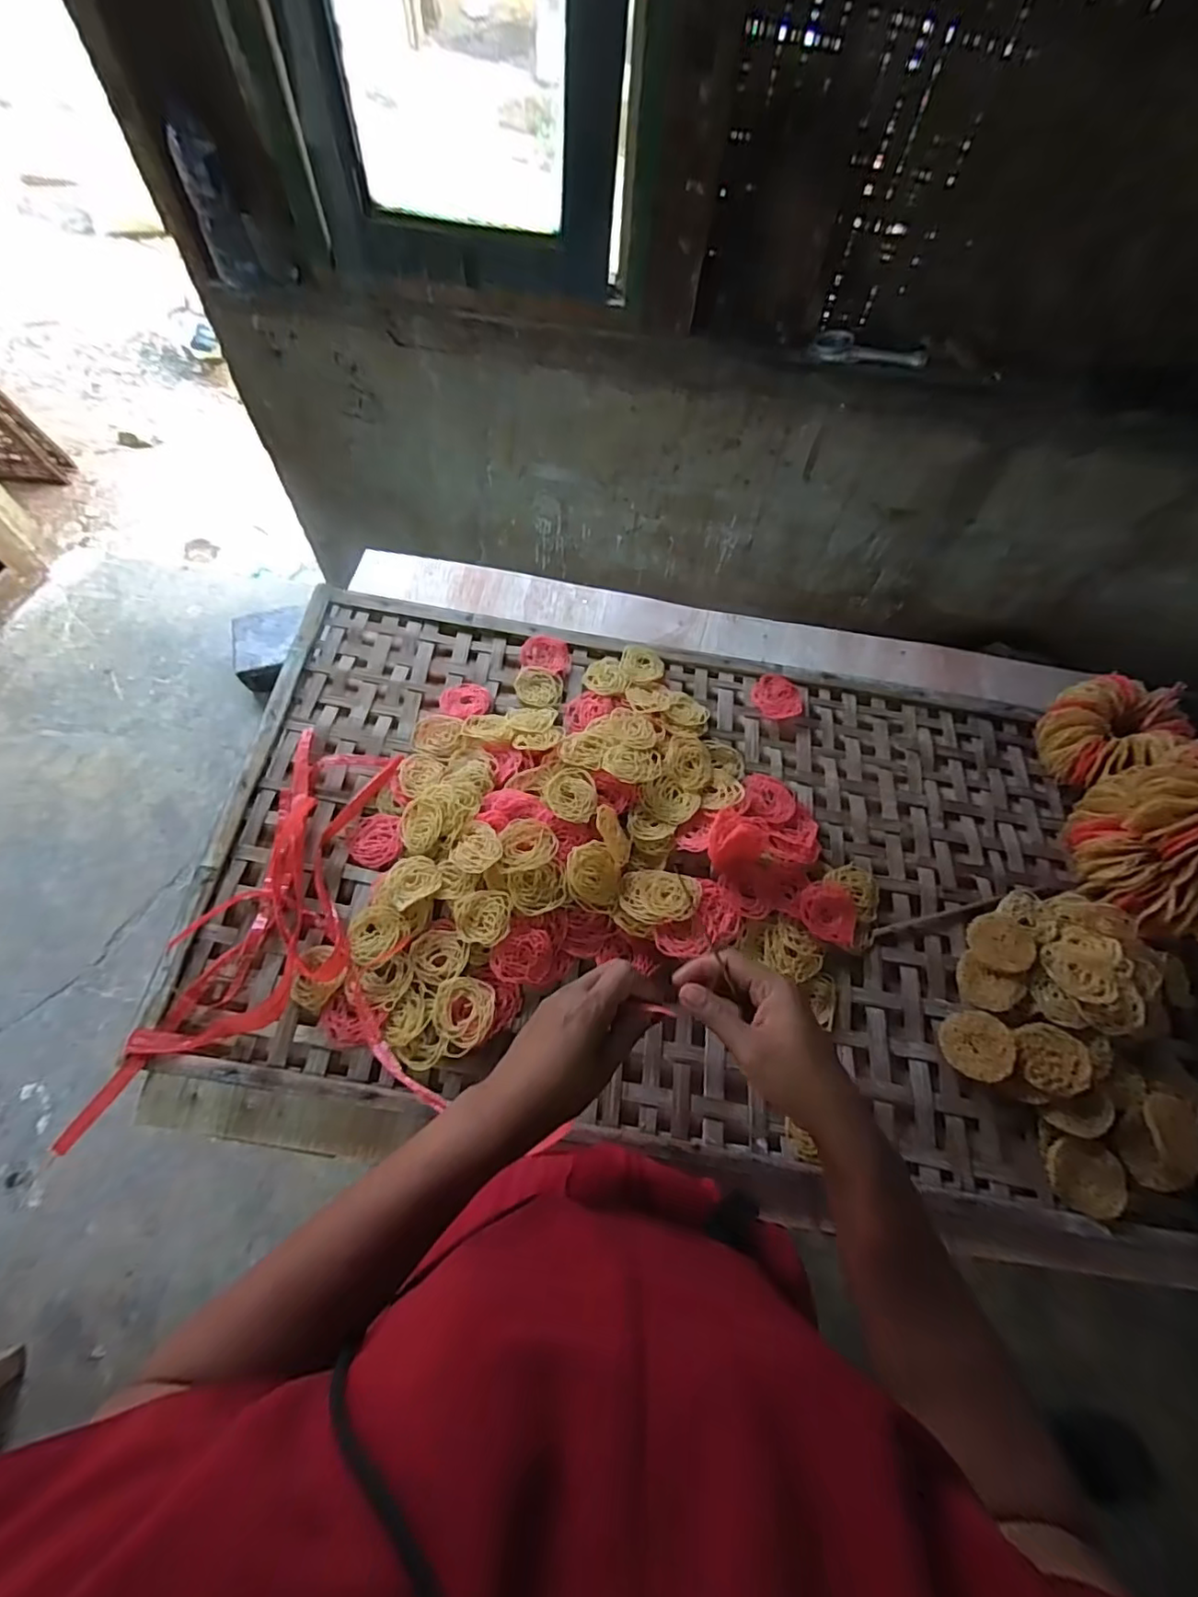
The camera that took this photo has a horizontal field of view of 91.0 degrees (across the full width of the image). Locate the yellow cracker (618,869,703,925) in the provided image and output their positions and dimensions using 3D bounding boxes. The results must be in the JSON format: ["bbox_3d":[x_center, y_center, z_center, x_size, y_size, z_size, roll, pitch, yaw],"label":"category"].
[{"bbox_3d":[0.069,0.115,0.681,0.089,0.025,0.064,13,65,2],"label":"yellow cracker"}]

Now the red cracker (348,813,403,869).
[{"bbox_3d":[-0.268,0.050,0.708,0.063,0.014,0.067,2,65,-4],"label":"red cracker"}]

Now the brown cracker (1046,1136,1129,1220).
[{"bbox_3d":[0.490,0.379,0.591,0.069,0.007,0.069,19,78,14],"label":"brown cracker"}]

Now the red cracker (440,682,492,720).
[{"bbox_3d":[-0.180,-0.134,0.794,0.065,0.014,0.057,-23,69,-14],"label":"red cracker"}]

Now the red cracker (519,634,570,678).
[{"bbox_3d":[-0.074,-0.205,0.831,0.068,0.016,0.053,10,65,0],"label":"red cracker"}]

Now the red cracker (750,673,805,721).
[{"bbox_3d":[0.252,-0.144,0.836,0.069,0.014,0.072,2,65,-4],"label":"red cracker"}]

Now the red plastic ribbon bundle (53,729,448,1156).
[{"bbox_3d":[-0.352,0.122,0.657,0.317,0.026,0.429,-6,66,-7],"label":"red plastic ribbon bundle"}]

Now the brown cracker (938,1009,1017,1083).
[{"bbox_3d":[0.410,0.266,0.640,0.069,0.007,0.071,5,61,30],"label":"brown cracker"}]

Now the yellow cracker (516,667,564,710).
[{"bbox_3d":[-0.083,-0.152,0.812,0.066,0.008,0.065,2,65,-4],"label":"yellow cracker"}]

